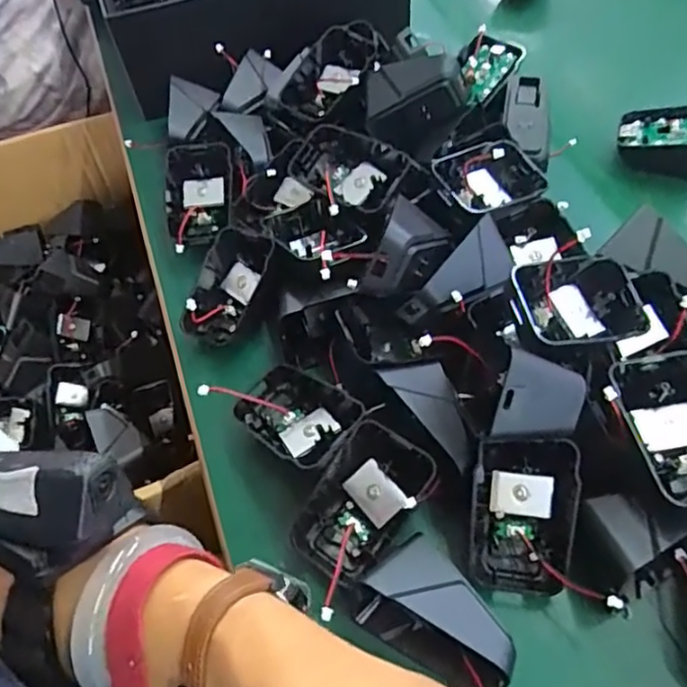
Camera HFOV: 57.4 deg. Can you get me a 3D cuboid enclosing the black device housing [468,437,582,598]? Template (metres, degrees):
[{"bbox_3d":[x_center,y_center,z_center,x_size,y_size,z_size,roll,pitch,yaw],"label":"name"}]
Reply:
[{"bbox_3d":[0.082,0.077,0.283,0.046,0.028,0.074,4,97,5],"label":"black device housing"}]

